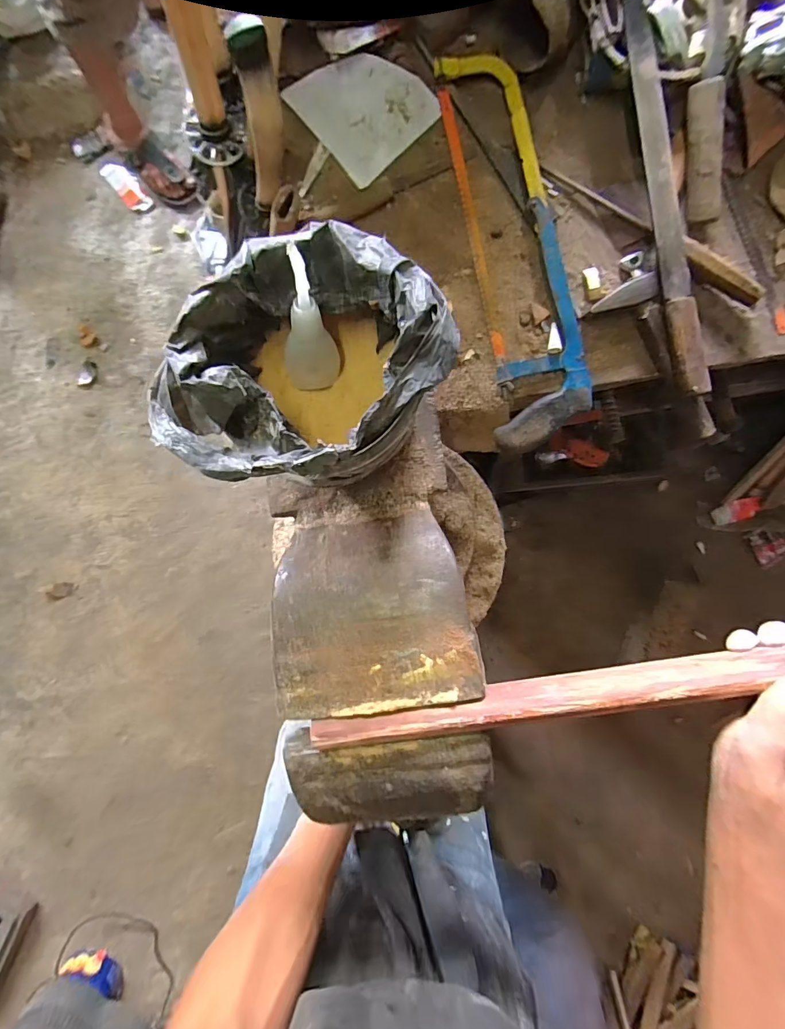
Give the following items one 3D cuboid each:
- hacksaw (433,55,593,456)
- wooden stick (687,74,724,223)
[{"bbox_3d":[0.140,-0.289,0.500,0.111,0.023,0.423,-10,91,3],"label":"hacksaw"},{"bbox_3d":[0.329,-0.380,0.470,0.028,0.020,0.125,-11,108,3],"label":"wooden stick"}]

